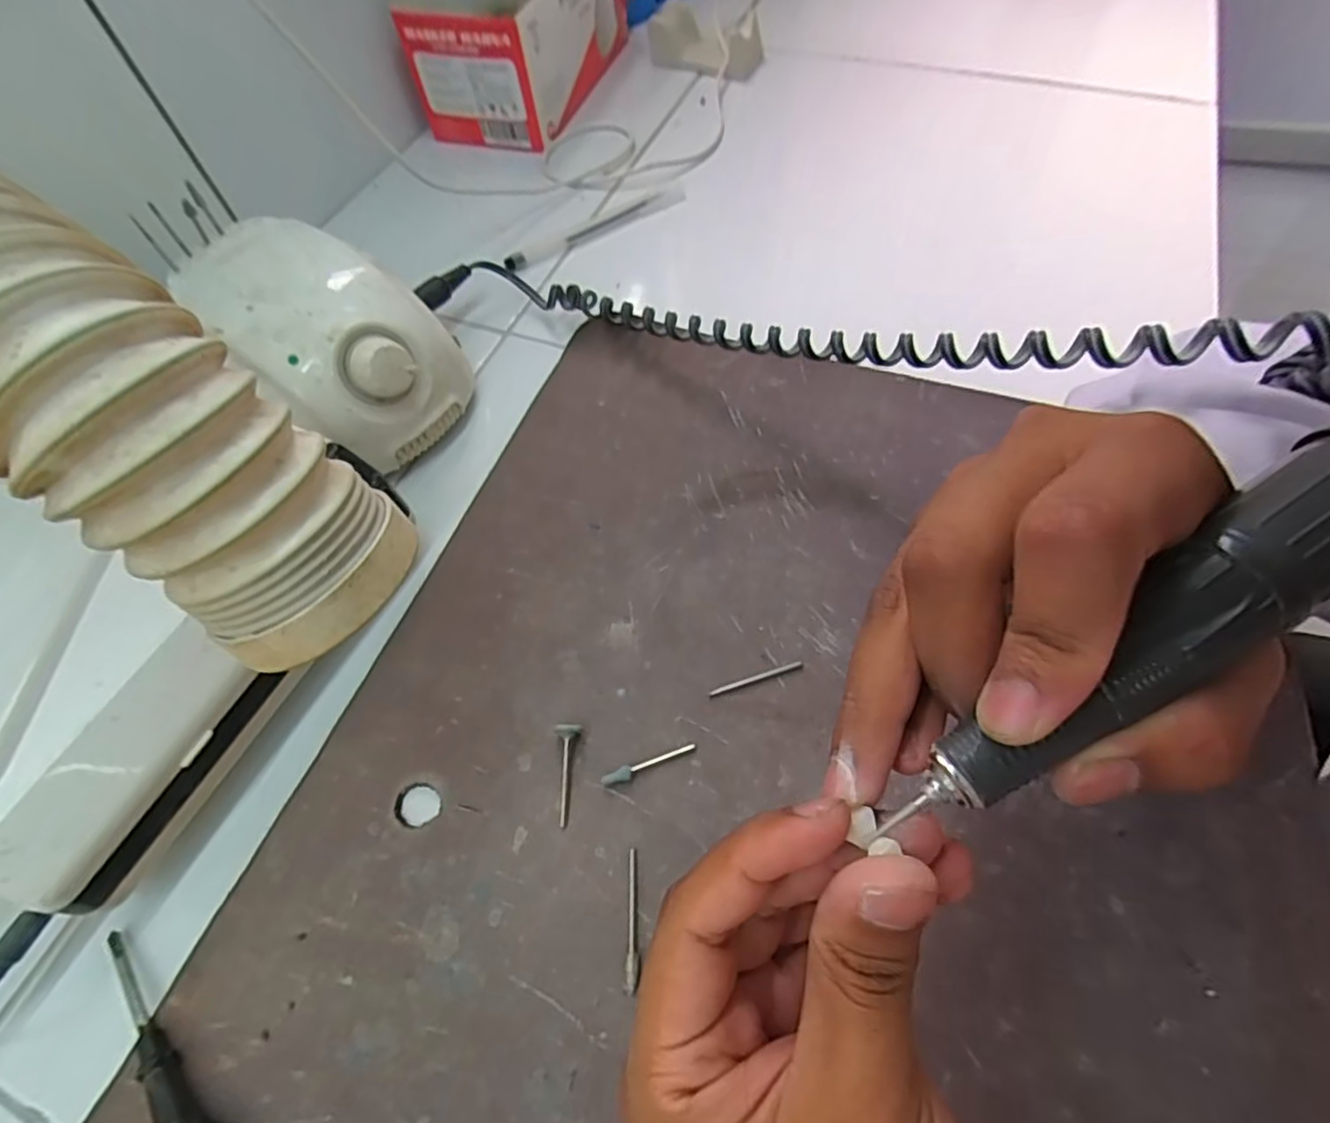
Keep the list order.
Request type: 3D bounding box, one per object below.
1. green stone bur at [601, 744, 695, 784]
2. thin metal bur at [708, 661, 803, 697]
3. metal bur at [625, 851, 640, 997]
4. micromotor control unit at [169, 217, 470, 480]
[{"bbox_3d":[-0.006,0.085,0.266,0.040,0.005,0.006,-18,61,-6],"label":"green stone bur"},{"bbox_3d":[0.040,0.051,0.282,0.043,0.004,0.004,-17,61,-6],"label":"thin metal bur"},{"bbox_3d":[-0.012,0.133,0.239,0.005,0.004,0.047,-1,60,3],"label":"metal bur"},{"bbox_3d":[-0.180,-0.118,0.349,0.133,0.081,0.099,33,68,20],"label":"micromotor control unit"}]

